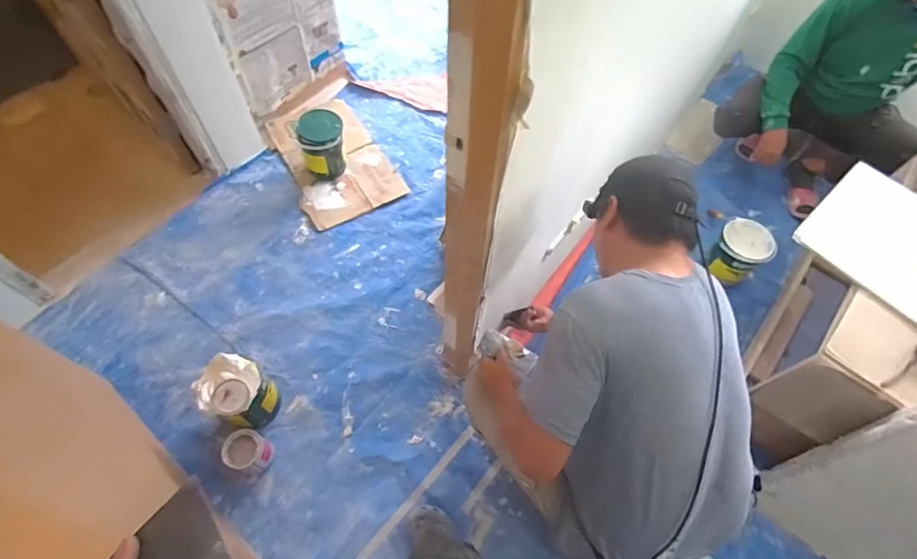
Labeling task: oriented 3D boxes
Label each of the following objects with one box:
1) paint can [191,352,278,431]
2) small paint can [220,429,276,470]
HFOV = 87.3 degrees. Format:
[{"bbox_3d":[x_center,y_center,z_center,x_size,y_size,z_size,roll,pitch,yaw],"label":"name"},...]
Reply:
[{"bbox_3d":[-0.661,0.348,1.452,0.187,0.247,0.173,24,61,11],"label":"paint can"},{"bbox_3d":[-0.620,0.509,1.418,0.122,0.136,0.111,1,59,-2],"label":"small paint can"}]

